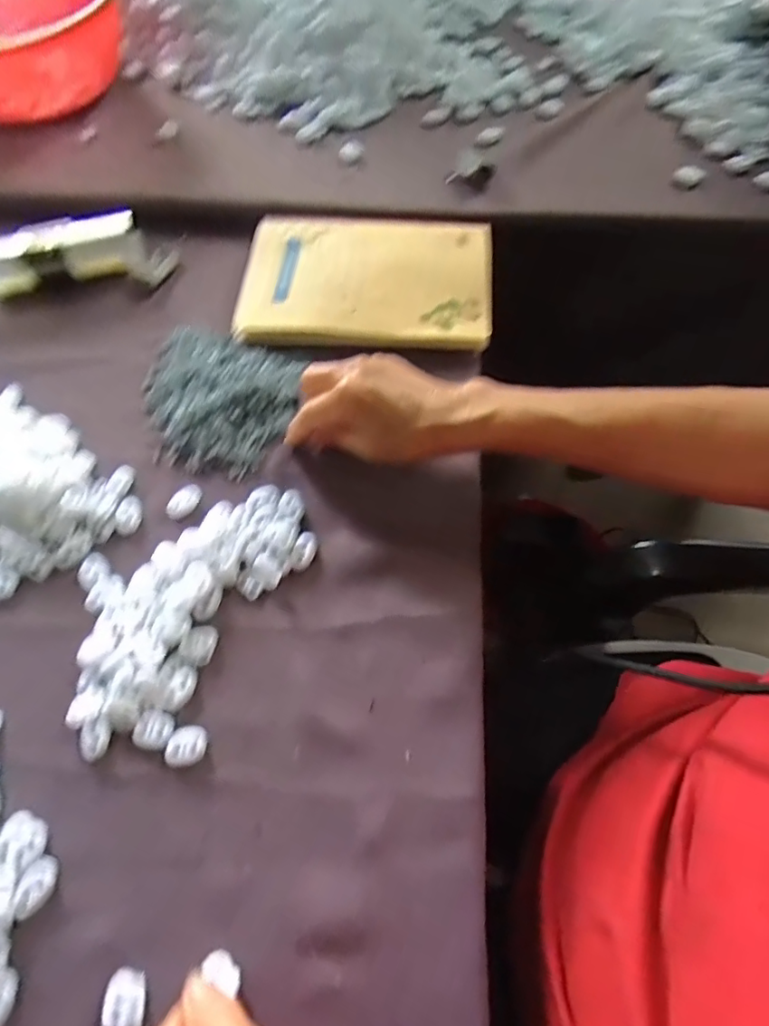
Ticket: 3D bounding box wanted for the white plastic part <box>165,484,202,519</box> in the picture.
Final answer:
[{"bbox_3d":[-0.142,-0.009,0.382,0.019,0.004,0.029,23,68,11],"label":"white plastic part"}]

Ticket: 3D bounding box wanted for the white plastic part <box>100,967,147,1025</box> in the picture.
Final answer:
[{"bbox_3d":[-0.128,0.240,0.264,0.021,0.007,0.027,-7,65,-2],"label":"white plastic part"}]

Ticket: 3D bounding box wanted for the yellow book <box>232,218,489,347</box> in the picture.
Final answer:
[{"bbox_3d":[-0.014,-0.205,0.463,0.208,0.015,0.143,5,65,3],"label":"yellow book"}]

